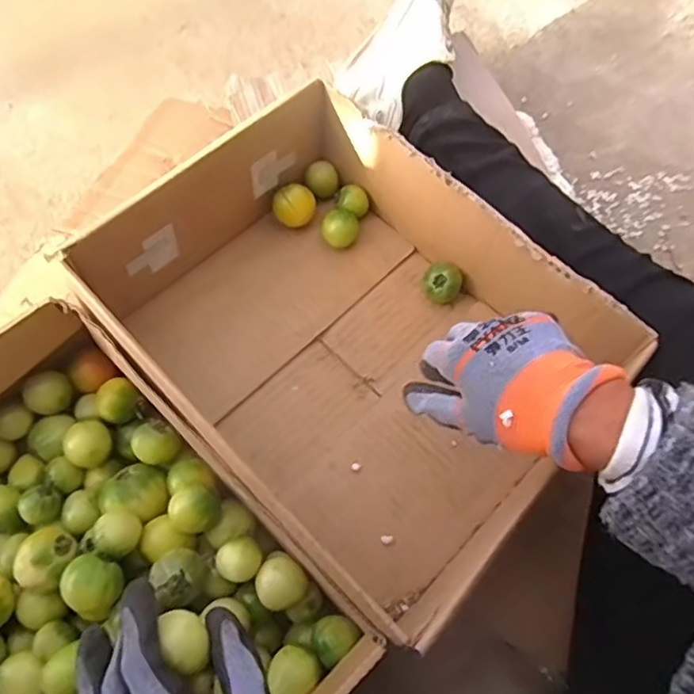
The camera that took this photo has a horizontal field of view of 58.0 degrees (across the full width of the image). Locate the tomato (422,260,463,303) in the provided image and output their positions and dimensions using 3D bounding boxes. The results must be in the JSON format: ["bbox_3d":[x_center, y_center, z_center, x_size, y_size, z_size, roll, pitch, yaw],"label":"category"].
[{"bbox_3d":[0.086,-0.058,0.562,0.033,0.029,0.032,0,67,1],"label":"tomato"}]

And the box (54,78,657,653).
[{"bbox_3d":[0.002,-0.016,0.507,0.253,0.114,0.367,-42,72,-16],"label":"box"}]

